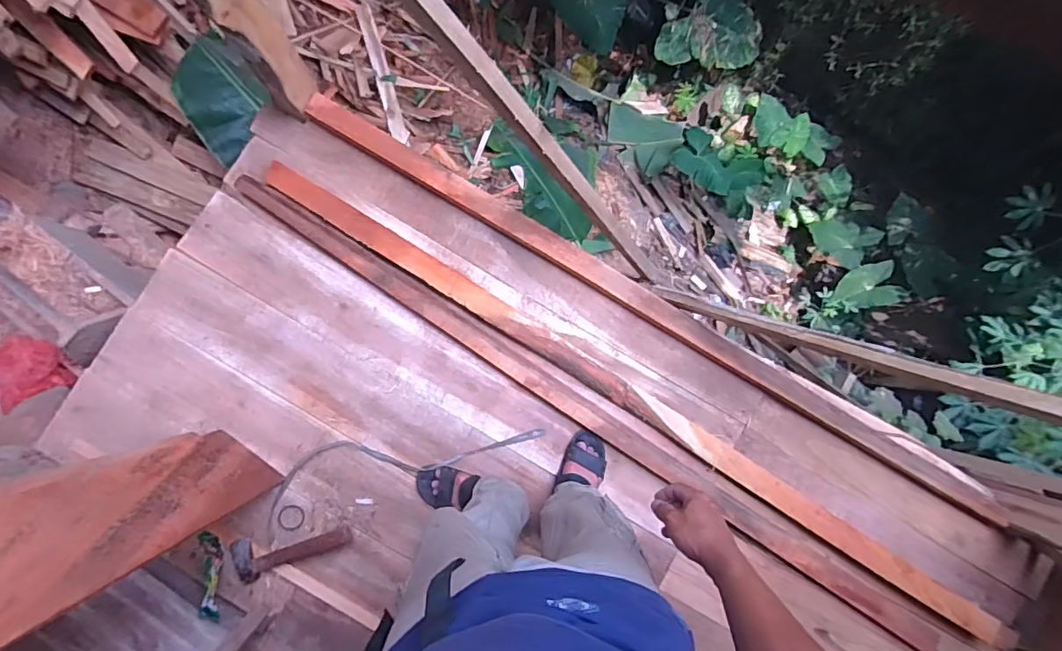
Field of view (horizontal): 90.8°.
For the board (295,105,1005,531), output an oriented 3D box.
[{"bbox_3d":[0.311,-0.041,1.322,1.978,0.061,0.085,31,84,0],"label":"board"}]

